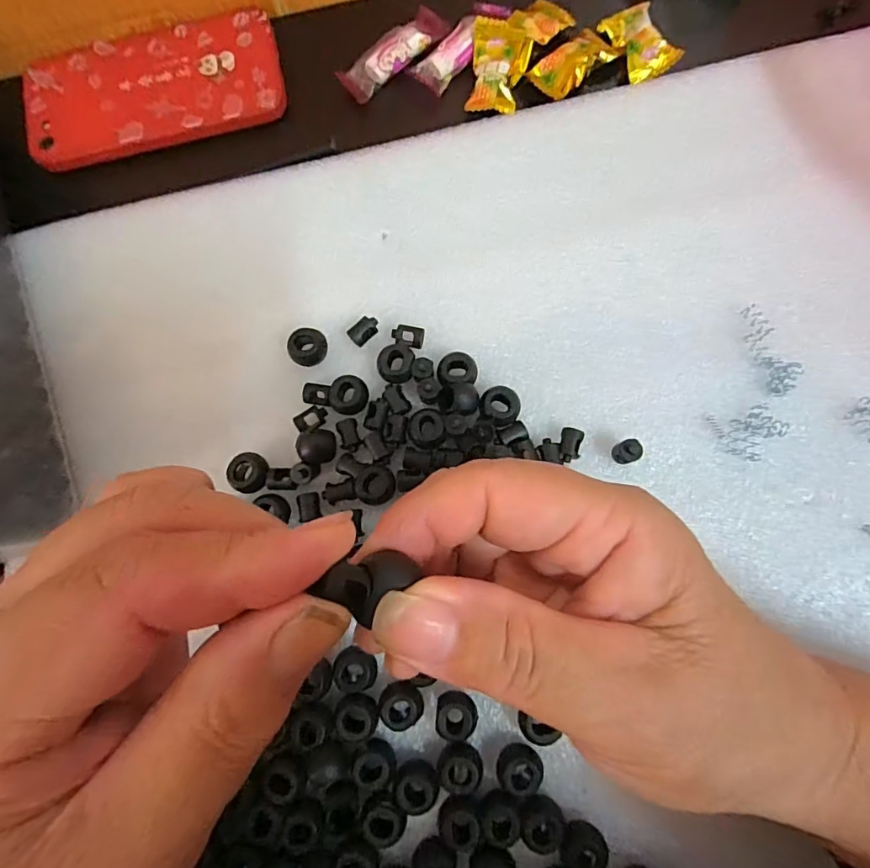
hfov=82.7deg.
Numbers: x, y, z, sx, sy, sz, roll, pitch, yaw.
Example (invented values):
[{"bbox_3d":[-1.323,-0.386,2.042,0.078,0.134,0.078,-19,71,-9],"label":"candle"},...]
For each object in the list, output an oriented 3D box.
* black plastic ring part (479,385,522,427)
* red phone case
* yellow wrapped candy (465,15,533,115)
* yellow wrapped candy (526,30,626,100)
[{"bbox_3d":[0.029,-0.012,0.220,0.018,0.012,0.017,0,80,3],"label":"black plastic ring part"},{"bbox_3d":[-0.155,-0.191,0.271,0.139,0.010,0.072,-14,80,1],"label":"red phone case"},{"bbox_3d":[0.034,-0.192,0.257,0.029,0.008,0.047,9,81,4],"label":"yellow wrapped candy"},{"bbox_3d":[0.073,-0.196,0.261,0.044,0.008,0.026,-41,81,-4],"label":"yellow wrapped candy"}]

